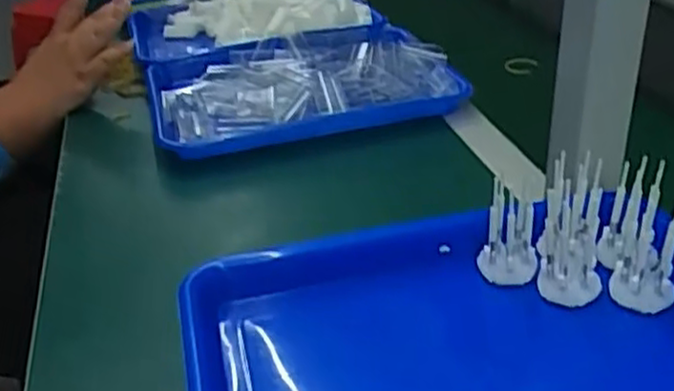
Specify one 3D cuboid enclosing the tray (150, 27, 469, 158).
[{"bbox_3d":[-0.048,-0.134,0.860,0.335,0.053,0.245,-10,32,-11],"label":"tray"}]

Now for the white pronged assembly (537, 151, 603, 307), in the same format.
[{"bbox_3d":[0.153,0.024,0.480,0.039,0.042,0.096,6,70,15],"label":"white pronged assembly"}]

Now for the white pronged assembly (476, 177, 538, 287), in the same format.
[{"bbox_3d":[0.114,0.025,0.483,0.036,0.066,0.027,7,33,16],"label":"white pronged assembly"}]

